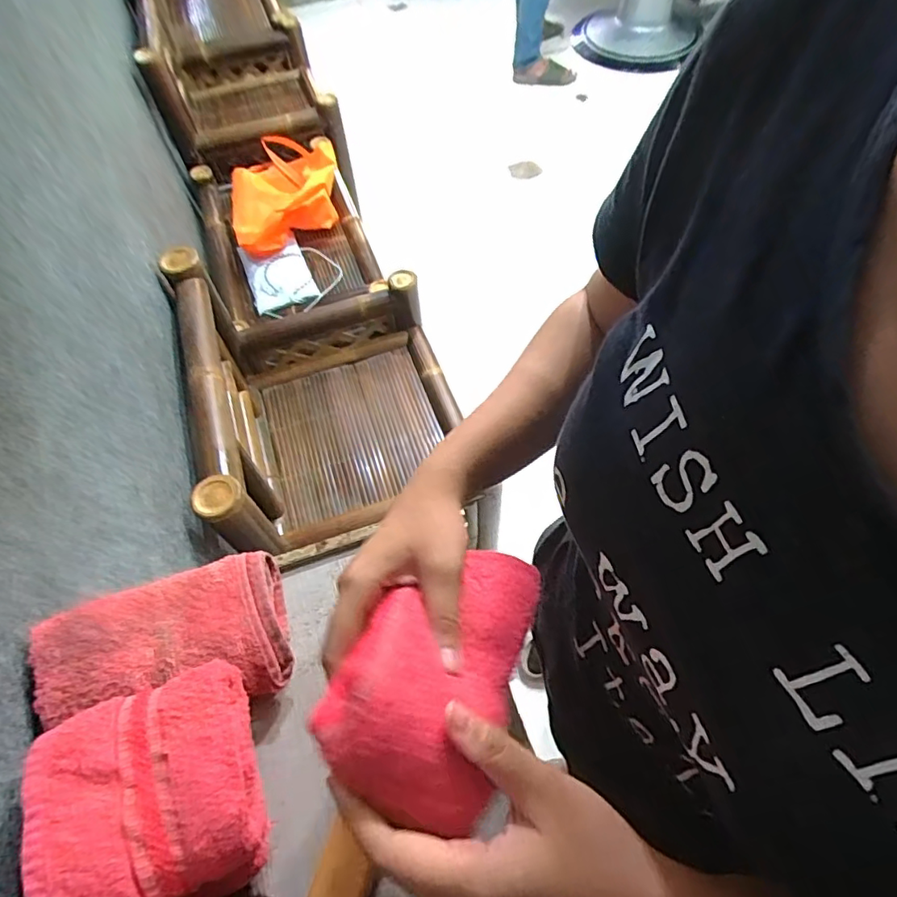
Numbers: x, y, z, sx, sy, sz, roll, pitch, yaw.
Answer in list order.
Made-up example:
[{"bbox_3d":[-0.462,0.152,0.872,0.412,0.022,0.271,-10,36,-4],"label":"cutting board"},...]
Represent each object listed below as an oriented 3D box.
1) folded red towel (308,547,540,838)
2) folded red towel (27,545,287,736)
[{"bbox_3d":[-0.008,0.102,0.277,0.085,0.061,0.136,14,62,11],"label":"folded red towel"},{"bbox_3d":[-0.221,0.155,0.439,0.172,0.061,0.105,-16,61,-6],"label":"folded red towel"}]

